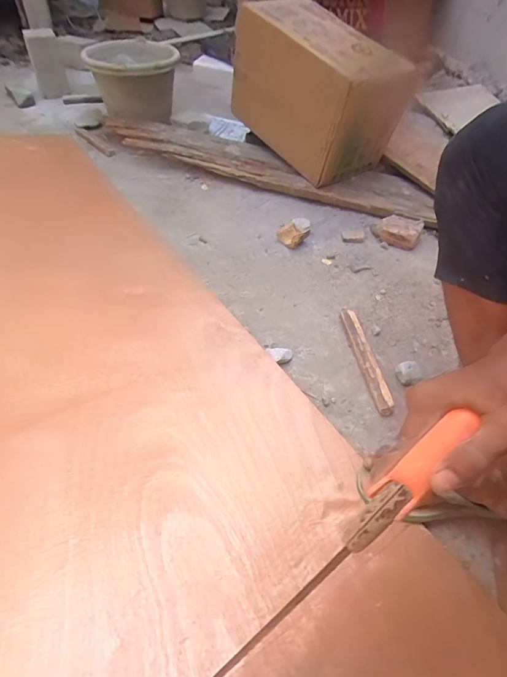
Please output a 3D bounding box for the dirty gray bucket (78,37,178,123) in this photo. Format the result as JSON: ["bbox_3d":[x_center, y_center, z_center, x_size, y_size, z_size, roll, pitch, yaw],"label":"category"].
[{"bbox_3d":[-0.399,-0.842,1.325,0.253,0.192,0.295,-21,47,-22],"label":"dirty gray bucket"}]

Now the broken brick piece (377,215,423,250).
[{"bbox_3d":[0.367,-0.273,1.024,0.113,0.044,0.096,16,47,14],"label":"broken brick piece"}]

